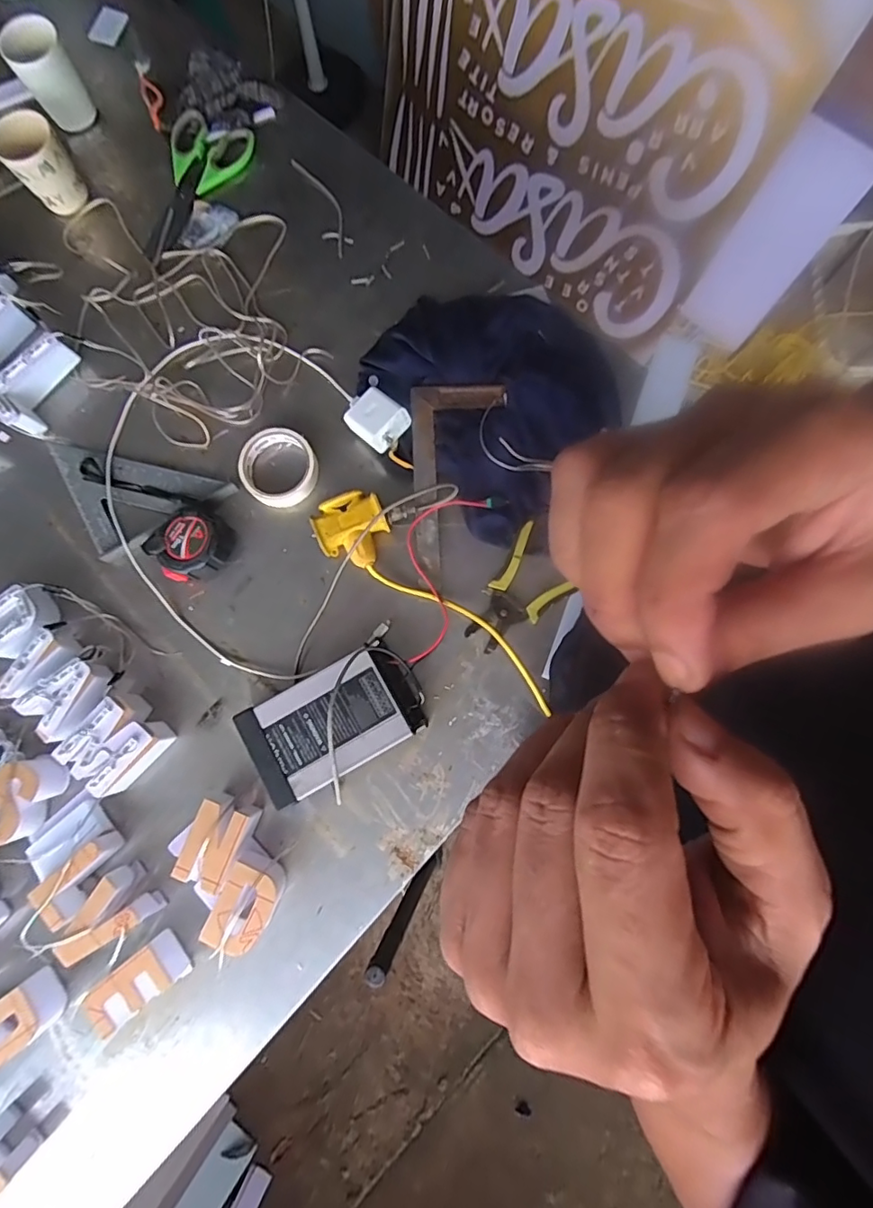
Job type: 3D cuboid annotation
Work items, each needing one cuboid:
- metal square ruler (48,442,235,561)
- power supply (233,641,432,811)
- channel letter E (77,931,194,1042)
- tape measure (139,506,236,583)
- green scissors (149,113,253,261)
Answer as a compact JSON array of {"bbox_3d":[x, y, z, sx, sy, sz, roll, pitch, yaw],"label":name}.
[{"bbox_3d":[-0.378,-0.118,0.655,0.241,0.016,0.126,15,80,4],"label":"metal square ruler"},{"bbox_3d":[-0.109,0.130,0.586,0.191,0.046,0.118,-29,80,-4],"label":"power supply"},{"bbox_3d":[-0.303,0.385,0.556,0.089,0.052,0.053,-36,81,-5],"label":"channel letter E"},{"bbox_3d":[-0.286,-0.071,0.633,0.084,0.032,0.085,0,80,1],"label":"tape measure"},{"bbox_3d":[-0.324,-0.556,0.730,0.112,0.008,0.220,15,80,4],"label":"green scissors"}]

